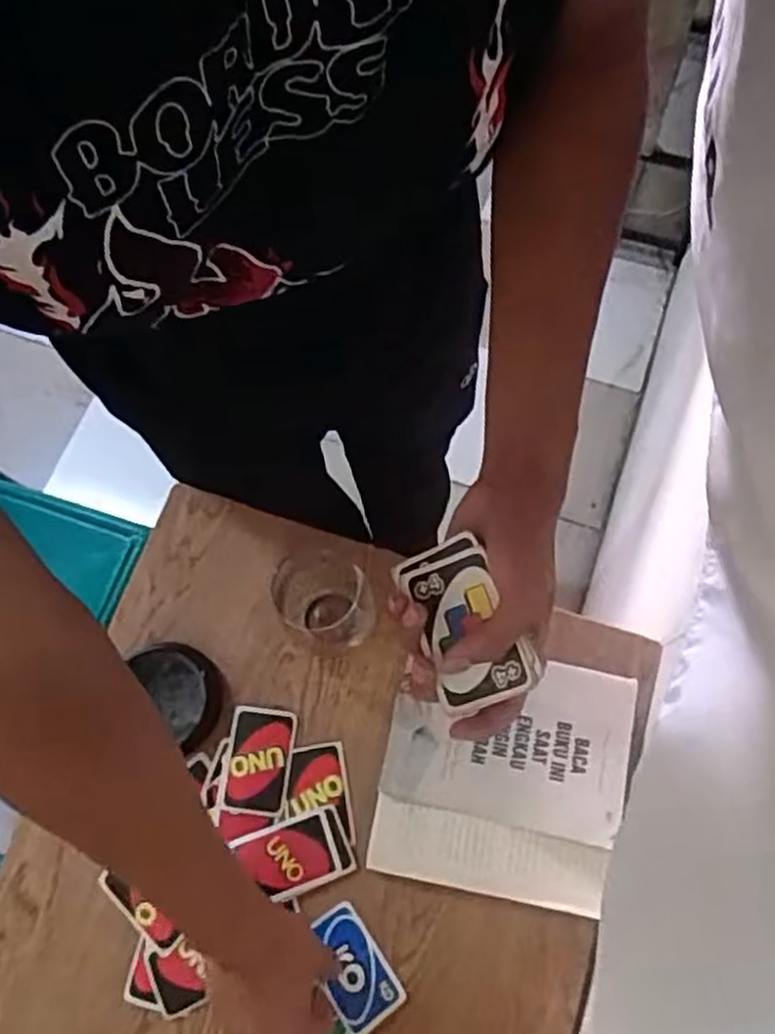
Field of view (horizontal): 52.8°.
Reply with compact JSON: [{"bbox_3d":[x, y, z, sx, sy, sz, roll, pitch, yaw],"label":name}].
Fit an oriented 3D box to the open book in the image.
[{"bbox_3d":[0.094,0.210,0.646,0.192,0.024,0.185,10,71,5],"label":"open book"}]

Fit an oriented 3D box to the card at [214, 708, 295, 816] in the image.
[{"bbox_3d":[-0.110,0.206,0.663,0.055,0.004,0.085,9,69,-4],"label":"card"}]

